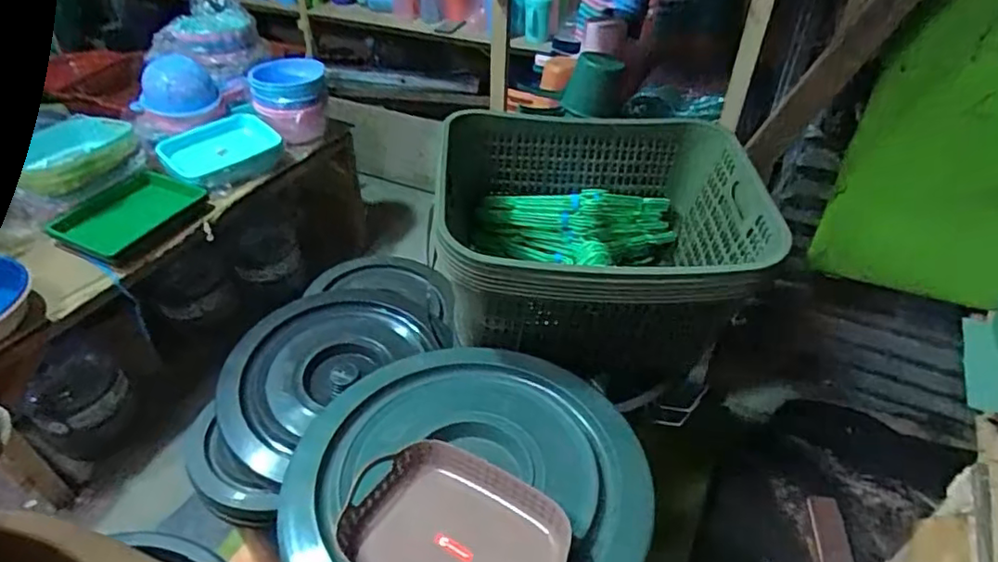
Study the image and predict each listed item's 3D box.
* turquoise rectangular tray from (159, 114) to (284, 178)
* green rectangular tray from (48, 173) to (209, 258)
[{"bbox_3d":[-0.773,-0.374,1.662,0.292,0.091,0.139,-28,48,-30],"label":"turquoise rectangular tray"},{"bbox_3d":[-0.887,-0.163,1.447,0.180,0.054,0.274,19,44,20],"label":"green rectangular tray"}]

